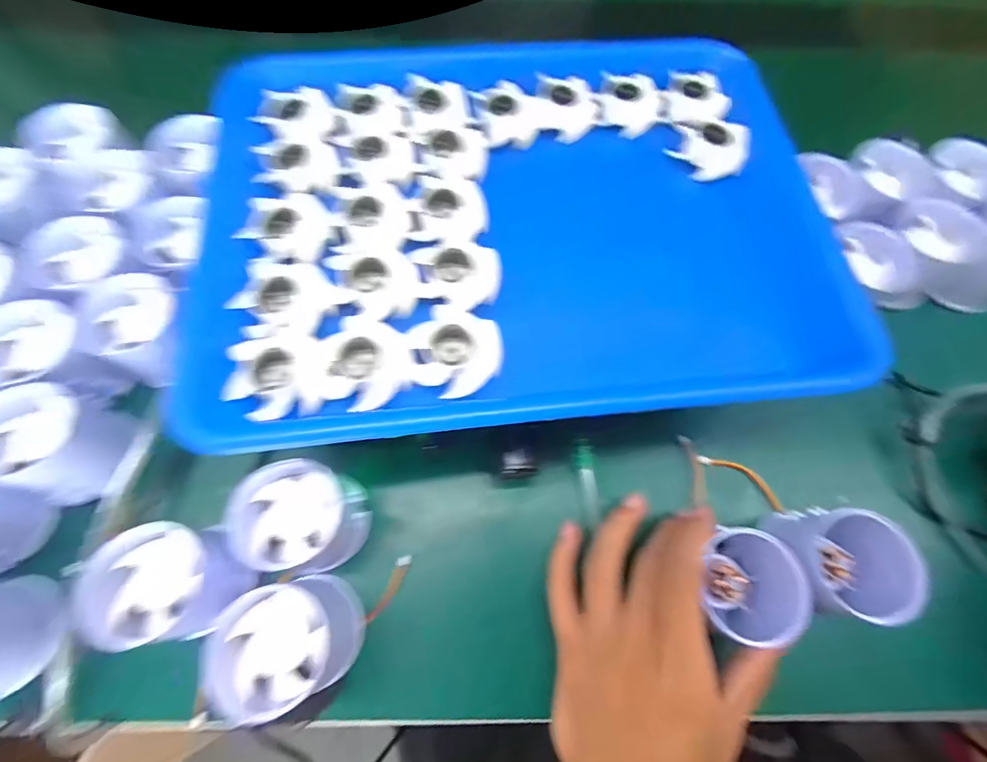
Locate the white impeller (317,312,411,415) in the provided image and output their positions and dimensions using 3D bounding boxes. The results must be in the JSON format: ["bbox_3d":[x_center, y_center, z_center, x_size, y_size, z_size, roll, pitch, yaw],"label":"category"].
[{"bbox_3d":[-0.065,-0.011,0.216,0.046,0.017,0.047,1,68,-2],"label":"white impeller"}]

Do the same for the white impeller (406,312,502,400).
[{"bbox_3d":[-0.018,-0.014,0.219,0.045,0.015,0.040,-11,69,-7],"label":"white impeller"}]

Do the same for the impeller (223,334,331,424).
[{"bbox_3d":[-0.104,-0.002,0.211,0.044,0.012,0.040,-7,68,-5],"label":"impeller"}]

